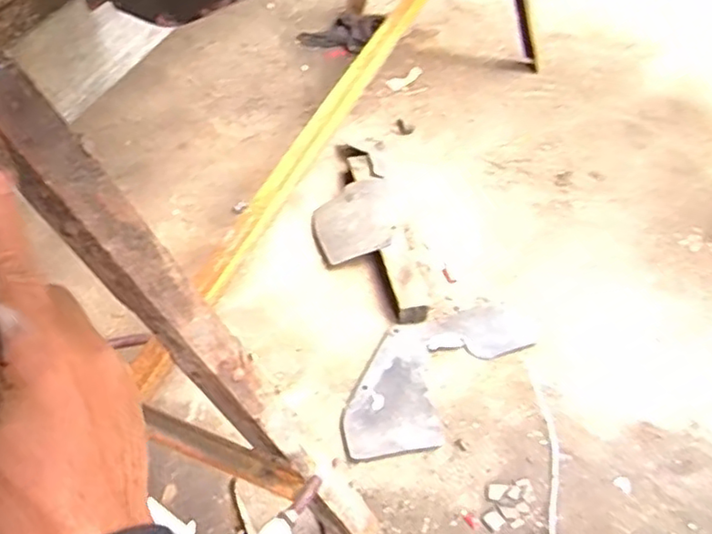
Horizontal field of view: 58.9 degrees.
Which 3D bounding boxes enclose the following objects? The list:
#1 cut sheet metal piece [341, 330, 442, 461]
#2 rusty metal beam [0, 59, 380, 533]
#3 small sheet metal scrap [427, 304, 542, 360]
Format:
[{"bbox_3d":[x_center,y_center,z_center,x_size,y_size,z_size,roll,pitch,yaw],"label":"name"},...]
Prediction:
[{"bbox_3d":[0.044,0.174,0.890,0.126,0.006,0.185,-4,53,-4],"label":"cut sheet metal piece"},{"bbox_3d":[-0.108,0.101,0.555,0.032,0.615,0.044,3,47,35],"label":"rusty metal beam"},{"bbox_3d":[0.191,0.099,0.951,0.168,0.010,0.085,-8,54,-7],"label":"small sheet metal scrap"}]

